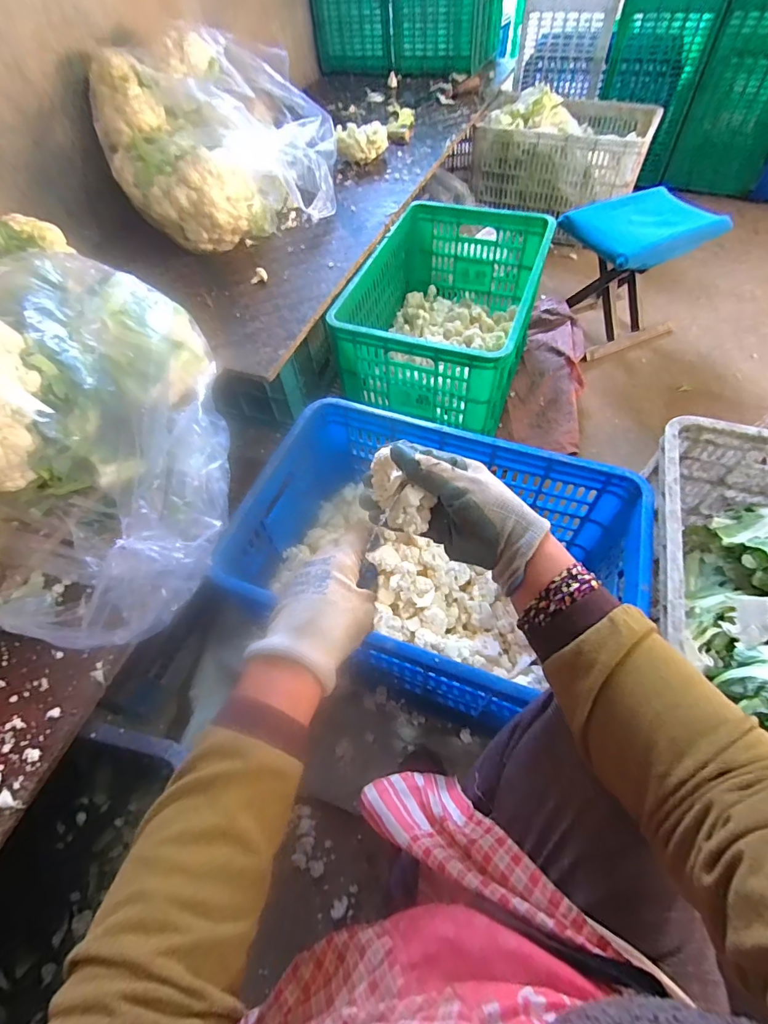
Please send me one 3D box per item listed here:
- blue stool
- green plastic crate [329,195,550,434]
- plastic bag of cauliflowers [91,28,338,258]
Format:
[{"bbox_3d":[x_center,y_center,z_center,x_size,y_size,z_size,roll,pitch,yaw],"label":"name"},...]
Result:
[{"bbox_3d":[0.601,-0.618,1.137,0.294,0.307,0.292,-20,59,-10],"label":"blue stool"},{"bbox_3d":[0.148,-0.449,1.022,0.347,0.239,0.527,18,60,14],"label":"green plastic crate"},{"bbox_3d":[-0.348,-0.829,0.999,0.501,0.234,0.473,-25,60,-13],"label":"plastic bag of cauliflowers"}]

